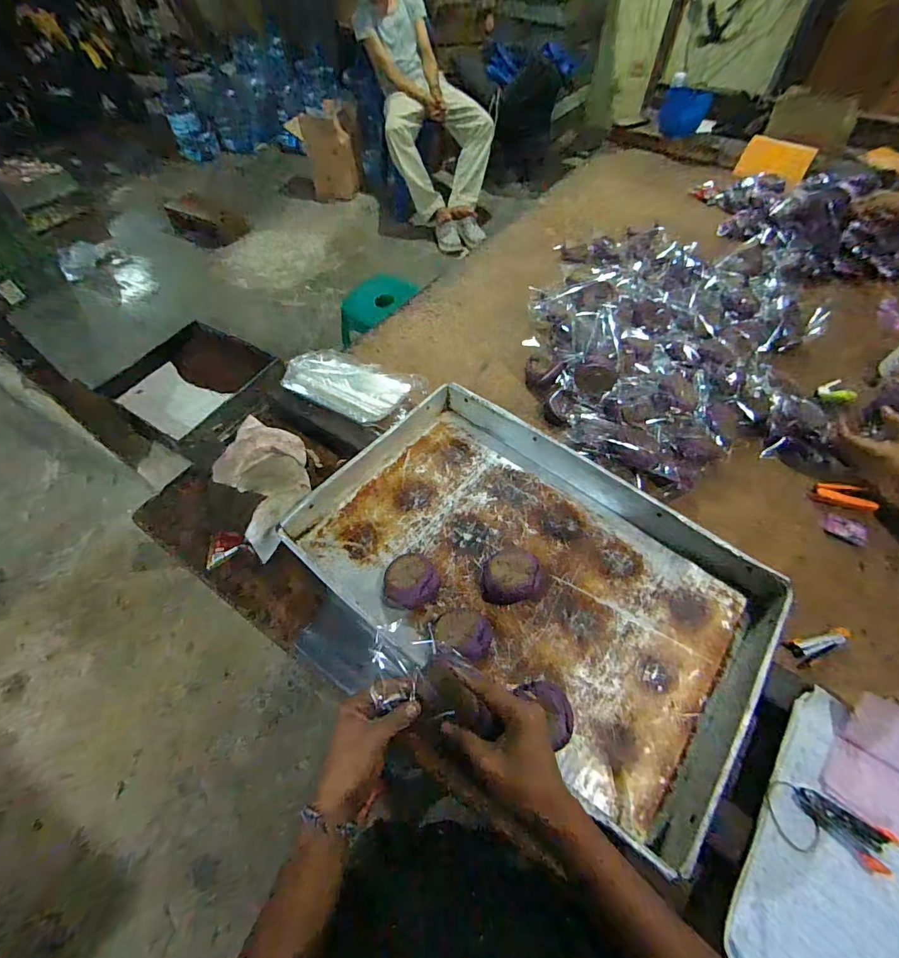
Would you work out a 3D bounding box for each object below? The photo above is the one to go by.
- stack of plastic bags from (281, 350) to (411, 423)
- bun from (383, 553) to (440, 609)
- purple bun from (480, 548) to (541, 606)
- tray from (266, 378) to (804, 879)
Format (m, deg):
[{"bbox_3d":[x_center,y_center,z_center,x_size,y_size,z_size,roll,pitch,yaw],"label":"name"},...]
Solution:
[{"bbox_3d":[-0.205,-0.191,0.862,0.219,0.046,0.145,27,59,15],"label":"stack of plastic bags"},{"bbox_3d":[-0.055,0.150,0.631,0.079,0.028,0.078,1,56,-2],"label":"bun"},{"bbox_3d":[0.091,0.144,0.640,0.082,0.041,0.084,1,56,-2],"label":"purple bun"},{"bbox_3d":[0.110,0.125,0.646,0.652,0.064,0.422,33,61,18],"label":"tray"}]

